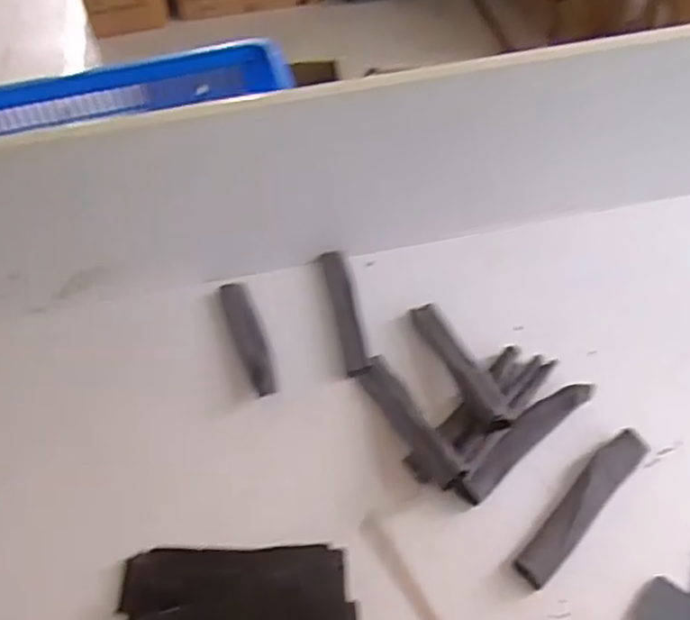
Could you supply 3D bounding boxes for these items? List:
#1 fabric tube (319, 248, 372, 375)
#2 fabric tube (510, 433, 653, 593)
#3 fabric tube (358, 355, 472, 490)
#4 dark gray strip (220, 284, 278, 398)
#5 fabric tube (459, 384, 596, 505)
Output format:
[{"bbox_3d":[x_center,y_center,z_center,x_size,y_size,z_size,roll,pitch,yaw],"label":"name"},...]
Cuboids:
[{"bbox_3d":[0.001,0.003,0.856,0.027,0.025,0.179,-11,52,-4],"label":"fabric tube"},{"bbox_3d":[0.226,0.184,0.673,0.038,0.008,0.186,35,62,28],"label":"fabric tube"},{"bbox_3d":[0.067,0.110,0.744,0.038,0.031,0.185,-22,39,-12],"label":"fabric tube"},{"bbox_3d":[-0.111,0.028,0.815,0.031,0.022,0.175,-19,52,-10],"label":"dark gray strip"},{"bbox_3d":[0.186,0.123,0.722,0.192,0.025,0.034,-36,57,-22],"label":"fabric tube"}]

